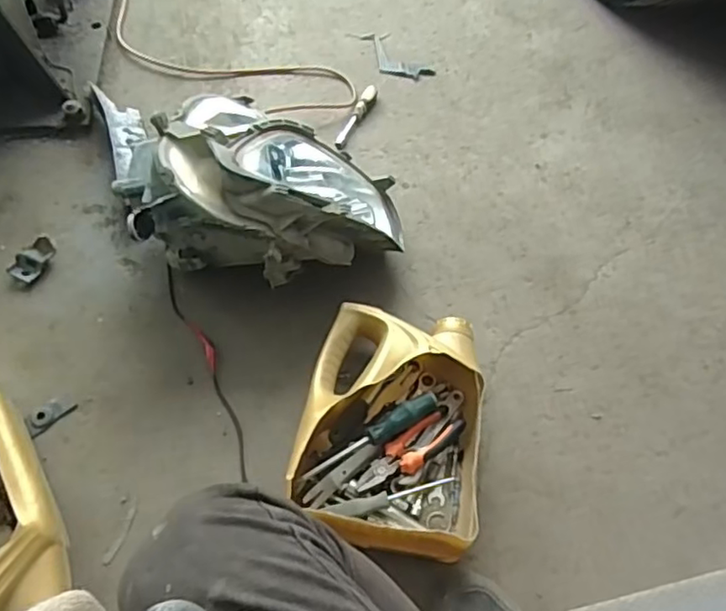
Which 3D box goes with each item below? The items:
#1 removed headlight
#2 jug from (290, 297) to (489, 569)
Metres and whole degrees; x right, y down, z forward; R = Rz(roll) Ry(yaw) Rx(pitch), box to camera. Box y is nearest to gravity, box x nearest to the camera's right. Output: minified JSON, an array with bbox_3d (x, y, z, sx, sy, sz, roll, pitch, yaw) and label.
[{"bbox_3d":[-0.127,-0.156,0.835,0.359,0.175,0.243,-11,58,-12],"label":"removed headlight"},{"bbox_3d":[0.036,0.140,0.742,0.202,0.090,0.279,9,56,1],"label":"jug"}]

